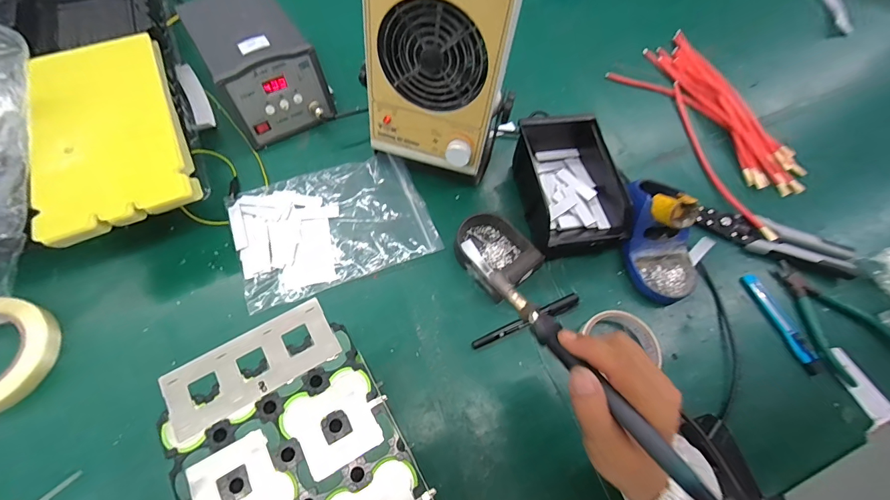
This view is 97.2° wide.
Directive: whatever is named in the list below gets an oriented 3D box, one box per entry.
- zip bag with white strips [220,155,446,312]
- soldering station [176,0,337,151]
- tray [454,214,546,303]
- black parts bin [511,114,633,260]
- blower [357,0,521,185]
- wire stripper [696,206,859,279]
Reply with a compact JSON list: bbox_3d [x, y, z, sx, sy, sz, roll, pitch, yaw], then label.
[{"bbox_3d":[-0.143,-0.038,0.497,0.233,0.015,0.164,-18,68,-12],"label":"zip bag with white strips"},{"bbox_3d":[-0.260,-0.260,0.552,0.134,0.108,0.198,-28,69,-15],"label":"soldering station"},{"bbox_3d":[0.057,0.002,0.475,0.080,0.029,0.101,-36,72,-18],"label":"tray"},{"bbox_3d":[0.155,-0.081,0.498,0.118,0.067,0.172,-8,65,-7],"label":"black parts bin"},{"bbox_3d":[0.001,-0.197,0.451,0.155,0.242,0.128,22,66,7],"label":"blower"},{"bbox_3d":[0.439,-0.015,0.521,0.193,0.015,0.049,22,66,7],"label":"wire stripper"}]

